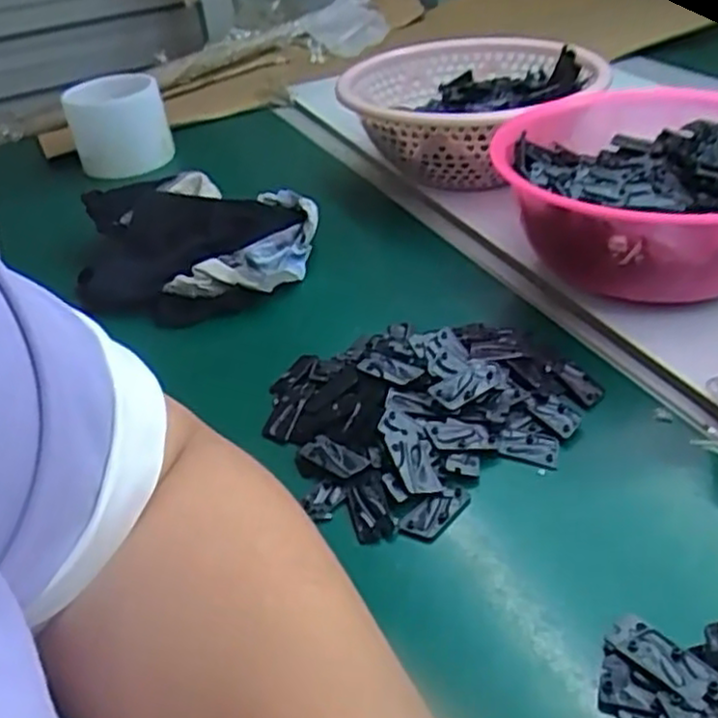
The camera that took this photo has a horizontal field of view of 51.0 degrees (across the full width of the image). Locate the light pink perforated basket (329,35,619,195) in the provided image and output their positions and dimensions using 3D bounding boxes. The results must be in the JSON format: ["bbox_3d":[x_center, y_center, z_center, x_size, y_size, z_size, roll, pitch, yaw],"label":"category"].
[{"bbox_3d":[0.089,-0.191,0.622,0.199,0.099,0.197,20,43,28],"label":"light pink perforated basket"}]

